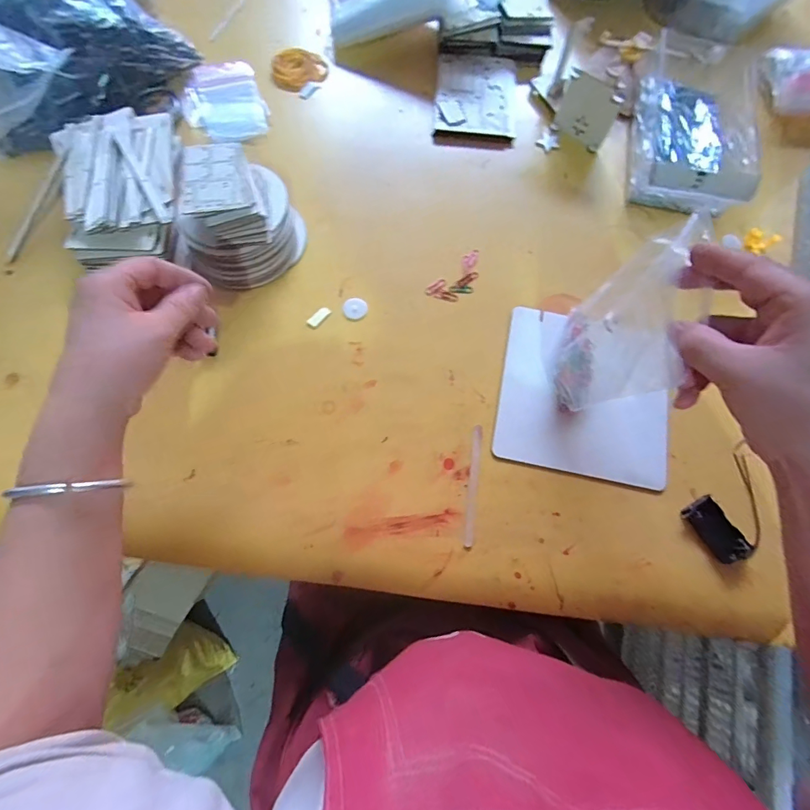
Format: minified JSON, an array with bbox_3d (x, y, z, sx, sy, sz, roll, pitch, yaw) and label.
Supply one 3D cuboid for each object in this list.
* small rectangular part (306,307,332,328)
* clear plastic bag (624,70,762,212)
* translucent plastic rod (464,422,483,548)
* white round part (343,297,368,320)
[{"bbox_3d":[-0.098,-0.100,0.475,0.013,0.004,0.029,39,77,10],"label":"small rectangular part"},{"bbox_3d":[0.369,-0.352,0.533,0.135,0.063,0.251,10,74,3],"label":"clear plastic bag"},{"bbox_3d":[0.069,0.079,0.421,0.010,0.004,0.120,8,74,2],"label":"translucent plastic rod"},{"bbox_3d":[-0.057,-0.111,0.480,0.027,0.004,0.028,0,74,0],"label":"white round part"}]

